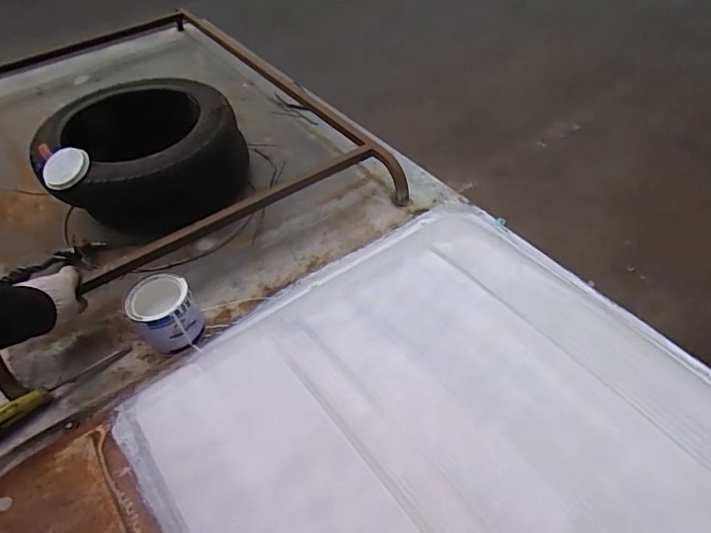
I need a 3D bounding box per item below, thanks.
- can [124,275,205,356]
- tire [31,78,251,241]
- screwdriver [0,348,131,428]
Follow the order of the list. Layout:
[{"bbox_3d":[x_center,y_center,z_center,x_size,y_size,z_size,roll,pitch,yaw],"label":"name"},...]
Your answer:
[{"bbox_3d":[-0.281,0.069,0.708,0.091,0.101,0.083,0,50,0],"label":"can"},{"bbox_3d":[-0.386,-0.206,0.918,0.335,0.157,0.308,0,50,0],"label":"tire"},{"bbox_3d":[-0.424,0.173,0.662,0.218,0.037,0.026,-34,58,-25],"label":"screwdriver"}]

